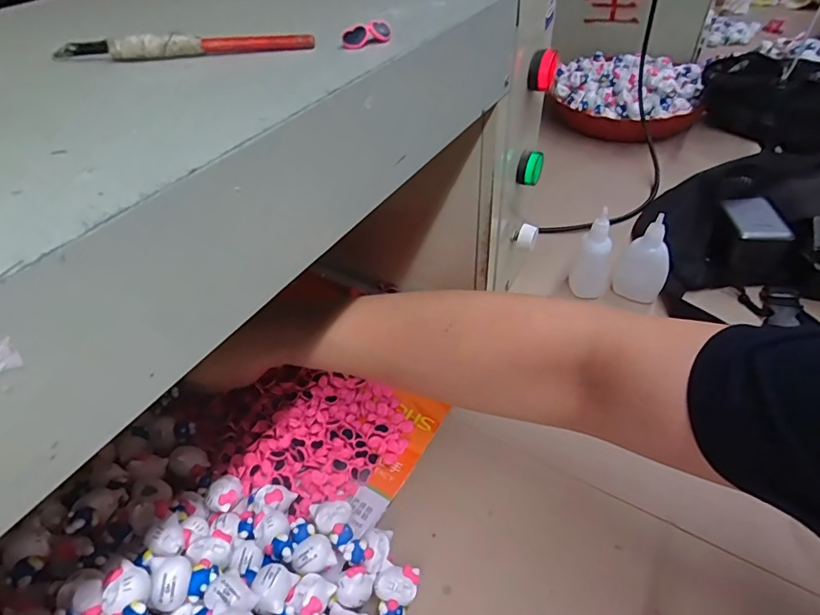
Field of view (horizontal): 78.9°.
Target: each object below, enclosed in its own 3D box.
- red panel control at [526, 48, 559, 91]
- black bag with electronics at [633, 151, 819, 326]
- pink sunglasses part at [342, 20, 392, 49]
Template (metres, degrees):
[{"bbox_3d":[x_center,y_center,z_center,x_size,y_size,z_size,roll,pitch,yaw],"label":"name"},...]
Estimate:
[{"bbox_3d":[0.096,-0.171,0.361,0.017,0.025,0.033,12,45,16],"label":"red panel control"},{"bbox_3d":[0.383,-0.082,0.537,0.301,0.070,0.236,0,43,3],"label":"black bag with electronics"},{"bbox_3d":[-0.019,-0.123,0.224,0.023,0.009,0.007,-22,46,-19],"label":"pink sunglasses part"}]

